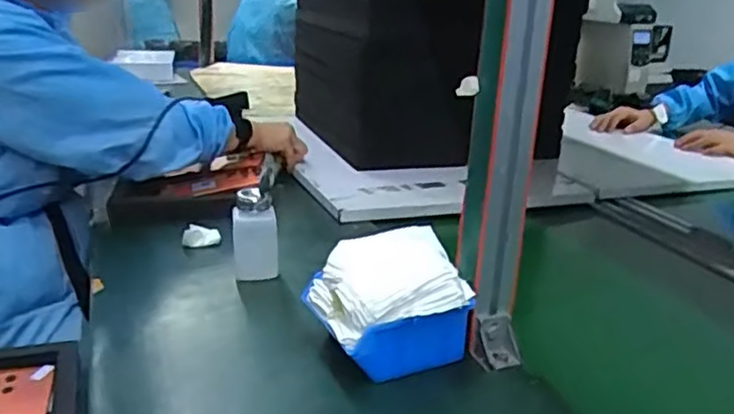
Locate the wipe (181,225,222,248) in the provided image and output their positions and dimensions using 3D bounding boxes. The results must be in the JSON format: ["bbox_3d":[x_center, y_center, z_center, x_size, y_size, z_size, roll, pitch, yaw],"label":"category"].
[{"bbox_3d":[-0.220,0.040,0.892,0.049,0.028,0.023,-4,21,-21],"label":"wipe"}]

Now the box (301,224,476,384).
[{"bbox_3d":[0.021,0.091,0.643,0.136,0.106,0.121,-7,22,-22],"label":"box"}]

